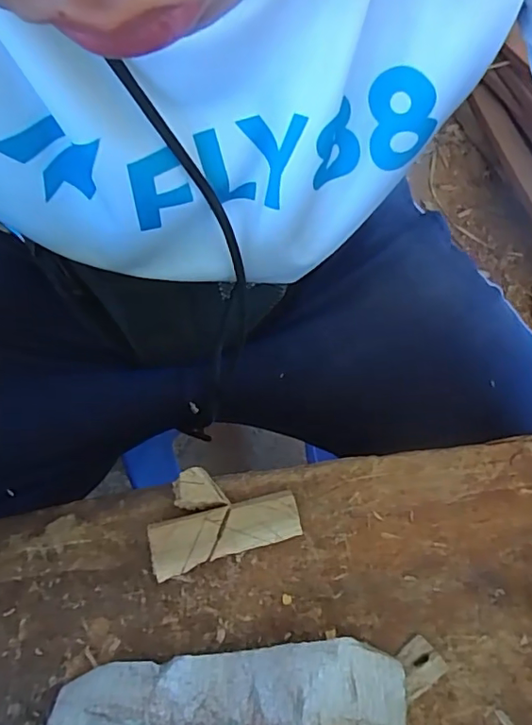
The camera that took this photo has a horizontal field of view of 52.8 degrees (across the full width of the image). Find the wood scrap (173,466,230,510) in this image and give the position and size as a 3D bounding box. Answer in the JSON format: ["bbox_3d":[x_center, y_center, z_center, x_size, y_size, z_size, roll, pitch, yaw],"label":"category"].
[{"bbox_3d":[-0.030,0.056,0.229,0.018,0.007,0.021,-32,62,-16],"label":"wood scrap"}]

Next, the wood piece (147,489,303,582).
[{"bbox_3d":[-0.017,0.069,0.218,0.060,0.009,0.019,-14,58,-5],"label":"wood piece"}]

